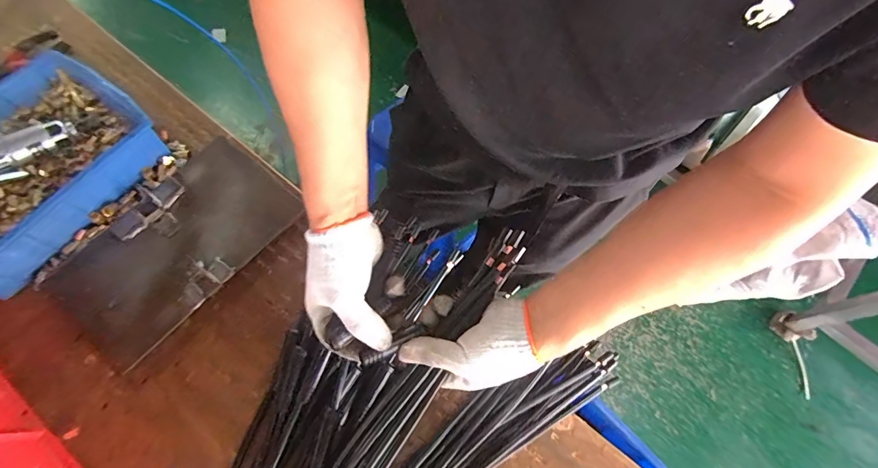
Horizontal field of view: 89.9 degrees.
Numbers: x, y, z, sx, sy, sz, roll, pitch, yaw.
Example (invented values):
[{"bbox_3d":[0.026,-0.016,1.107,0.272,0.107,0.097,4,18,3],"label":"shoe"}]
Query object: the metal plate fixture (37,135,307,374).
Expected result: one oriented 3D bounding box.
[{"bbox_3d":[-0.349,0.009,0.582,0.179,0.015,0.295,37,71,11],"label":"metal plate fixture"}]

